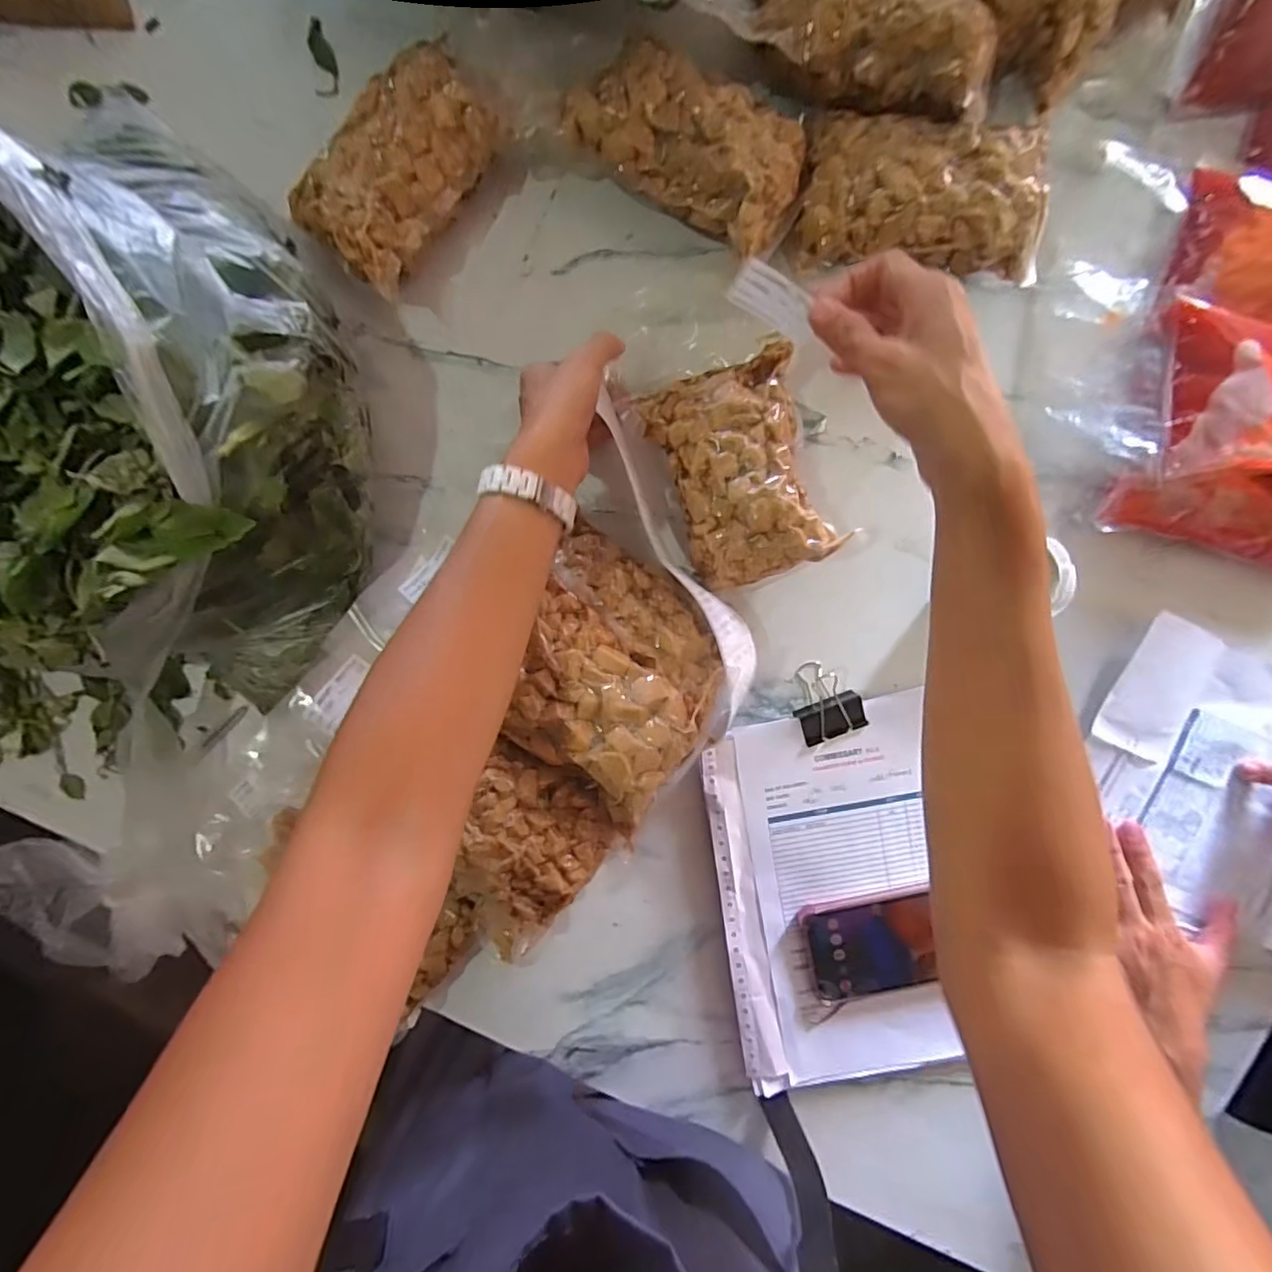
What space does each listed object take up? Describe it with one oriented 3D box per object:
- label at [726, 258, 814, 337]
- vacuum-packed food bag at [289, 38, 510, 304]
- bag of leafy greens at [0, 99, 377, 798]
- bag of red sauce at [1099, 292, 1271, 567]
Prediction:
[{"bbox_3d":[0.073,-0.174,0.308,0.045,0.005,0.021,23,138,-18],"label":"label"},{"bbox_3d":[-0.163,-0.324,0.414,0.097,0.063,0.156,35,93,-3],"label":"vacuum-packed food bag"},{"bbox_3d":[-0.412,-0.083,0.385,0.493,0.154,0.347,-41,93,2],"label":"bag of leafy greens"},{"bbox_3d":[0.461,-0.146,0.433,0.180,0.061,0.171,13,94,-1],"label":"bag of red sauce"}]

